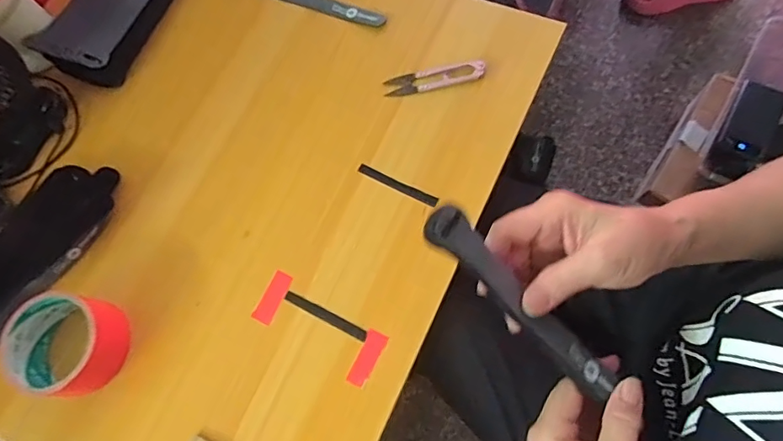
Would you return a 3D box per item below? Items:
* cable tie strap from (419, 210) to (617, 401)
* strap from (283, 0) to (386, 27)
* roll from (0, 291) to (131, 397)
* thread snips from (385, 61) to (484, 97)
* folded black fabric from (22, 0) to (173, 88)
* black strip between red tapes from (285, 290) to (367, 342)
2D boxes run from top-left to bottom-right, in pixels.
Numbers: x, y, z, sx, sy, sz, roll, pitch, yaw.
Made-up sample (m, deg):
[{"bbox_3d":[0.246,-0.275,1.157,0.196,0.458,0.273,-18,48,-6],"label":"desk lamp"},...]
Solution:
[{"bbox_3d":[0.087,0.056,0.322,0.173,0.009,0.024,45,79,-12],"label":"cable tie strap"},{"bbox_3d":[-0.097,-0.249,0.552,0.191,0.010,0.024,25,76,9],"label":"strap"},{"bbox_3d":[-0.284,0.107,0.431,0.088,0.038,0.087,6,71,6],"label":"roll"},{"bbox_3d":[0.044,-0.144,0.500,0.100,0.006,0.023,-12,77,9],"label":"thread snips"},{"bbox_3d":[-0.304,-0.252,0.552,0.091,0.032,0.197,15,75,11],"label":"folded black fabric"},{"bbox_3d":[-0.059,0.085,0.442,0.083,0.004,0.010,25,75,15],"label":"black strip between red tapes"}]

